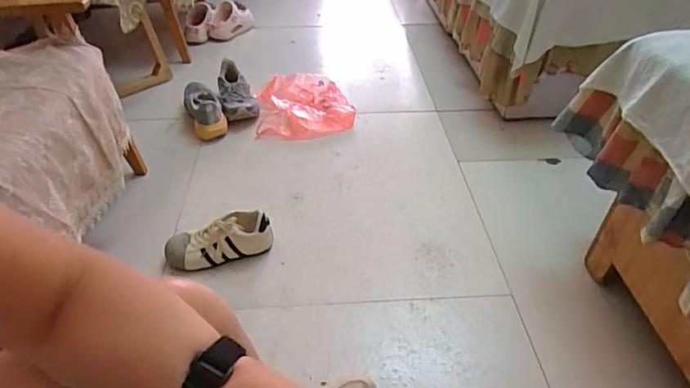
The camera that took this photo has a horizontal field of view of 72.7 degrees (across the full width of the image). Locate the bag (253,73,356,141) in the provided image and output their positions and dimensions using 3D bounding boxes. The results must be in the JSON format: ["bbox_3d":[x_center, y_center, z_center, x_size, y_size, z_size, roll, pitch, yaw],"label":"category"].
[{"bbox_3d":[-0.140,-0.307,1.622,0.322,0.073,0.313,-5,42,-5],"label":"bag"}]

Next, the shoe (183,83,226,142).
[{"bbox_3d":[-0.468,-0.284,1.552,0.107,0.122,0.248,-15,43,-18],"label":"shoe"}]

